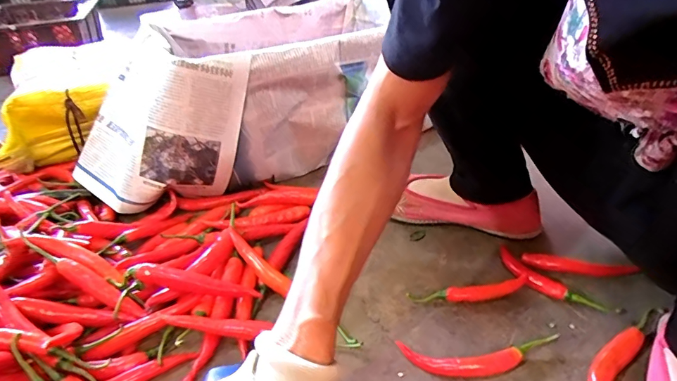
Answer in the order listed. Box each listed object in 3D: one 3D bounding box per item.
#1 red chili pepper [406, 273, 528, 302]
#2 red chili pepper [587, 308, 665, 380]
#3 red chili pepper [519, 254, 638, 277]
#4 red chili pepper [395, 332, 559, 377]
[{"bbox_3d":[0.145,0.113,0.466,0.131,0.020,0.019,-6,34,-4],"label":"red chili pepper"},{"bbox_3d":[0.275,0.154,0.397,0.042,0.020,0.149,26,44,37],"label":"red chili pepper"},{"bbox_3d":[0.276,0.088,0.484,0.118,0.013,0.018,5,35,13],"label":"red chili pepper"},{"bbox_3d":[0.135,0.157,0.400,0.149,0.016,0.037,-3,34,1],"label":"red chili pepper"}]

